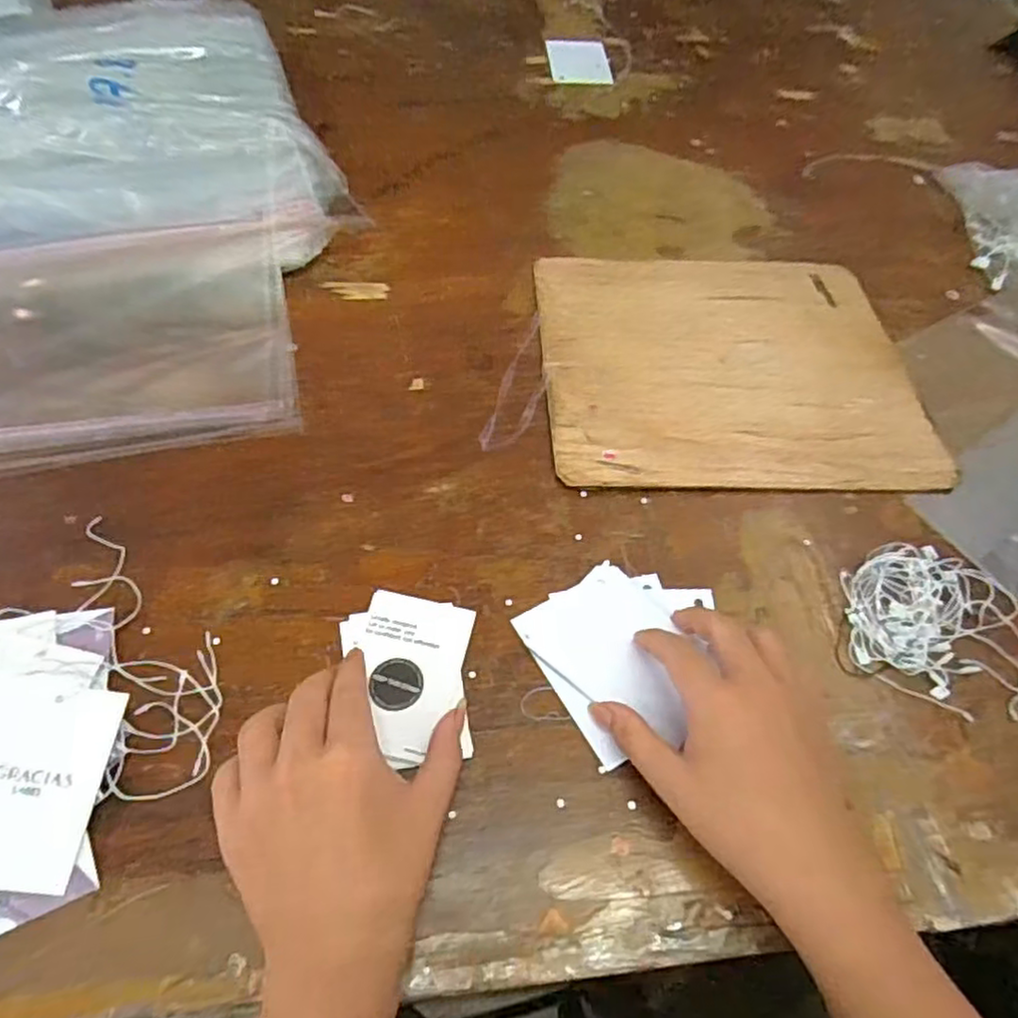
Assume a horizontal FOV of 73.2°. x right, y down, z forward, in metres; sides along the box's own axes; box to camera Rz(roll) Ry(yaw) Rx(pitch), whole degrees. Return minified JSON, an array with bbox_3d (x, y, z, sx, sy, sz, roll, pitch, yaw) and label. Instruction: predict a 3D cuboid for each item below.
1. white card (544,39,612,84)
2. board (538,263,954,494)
[{"bbox_3d":[0.083,-0.534,0.817,0.073,0.005,0.099,-2,59,-5],"label":"white card"},{"bbox_3d":[0.170,-0.116,0.544,0.284,0.010,0.238,0,56,-4],"label":"board"}]

